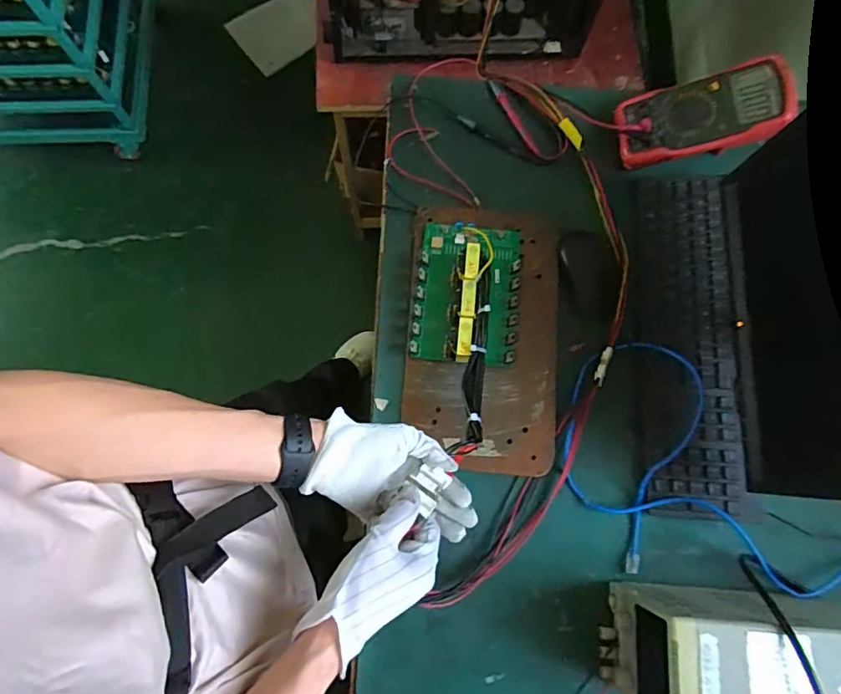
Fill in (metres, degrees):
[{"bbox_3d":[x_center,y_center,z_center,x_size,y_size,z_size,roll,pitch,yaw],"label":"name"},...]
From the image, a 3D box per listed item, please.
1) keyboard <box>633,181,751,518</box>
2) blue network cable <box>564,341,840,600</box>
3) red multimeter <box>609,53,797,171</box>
[{"bbox_3d":[0.328,-0.017,0.635,0.107,0.031,0.427,4,76,0],"label":"keyboard"},{"bbox_3d":[0.321,0.181,0.600,0.222,0.039,0.401,-39,80,-10],"label":"blue network cable"},{"bbox_3d":[0.358,-0.301,0.664,0.196,0.041,0.101,-9,75,20],"label":"red multimeter"}]

